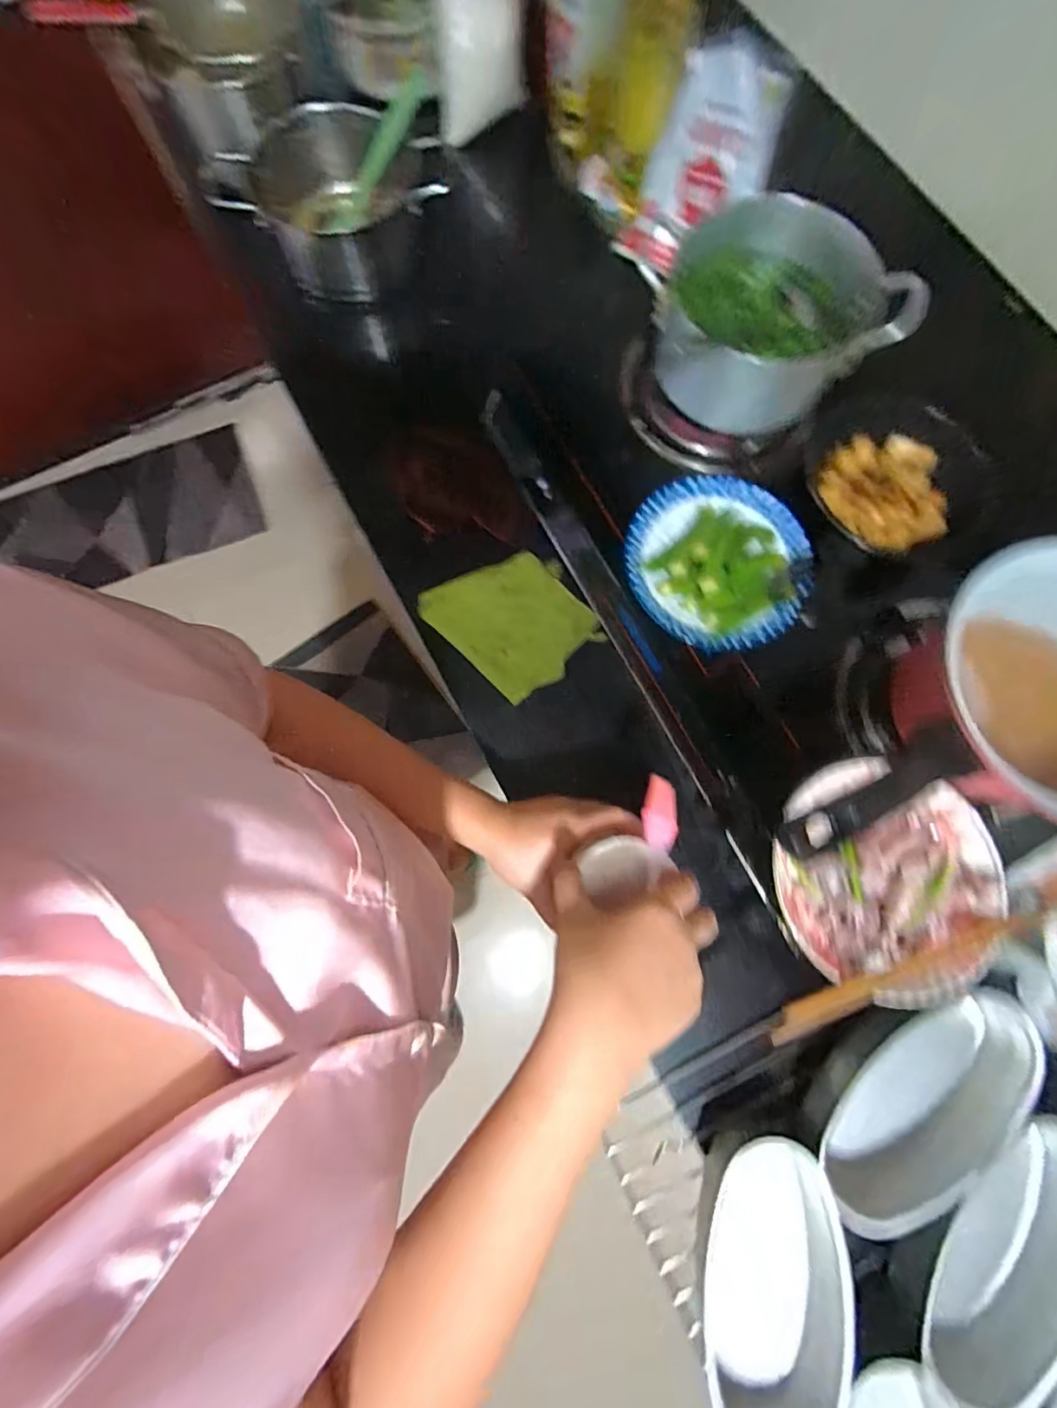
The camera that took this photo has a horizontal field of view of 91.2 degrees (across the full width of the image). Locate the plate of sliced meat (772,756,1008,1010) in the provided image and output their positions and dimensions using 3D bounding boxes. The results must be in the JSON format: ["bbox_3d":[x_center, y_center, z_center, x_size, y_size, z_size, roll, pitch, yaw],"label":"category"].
[{"bbox_3d":[0.292,0.142,0.425,0.167,0.034,0.175,0,78,0],"label":"plate of sliced meat"}]

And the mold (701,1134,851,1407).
[{"bbox_3d":[0.204,0.483,0.432,0.098,0.067,0.232,6,78,1],"label":"mold"}]

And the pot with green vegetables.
[{"bbox_3d":[0.218,-0.344,0.481,0.194,0.115,0.168,5,78,1],"label":"pot with green vegetables"}]

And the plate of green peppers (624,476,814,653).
[{"bbox_3d":[0.184,-0.140,0.491,0.169,0.030,0.168,0,78,0],"label":"plate of green peppers"}]

